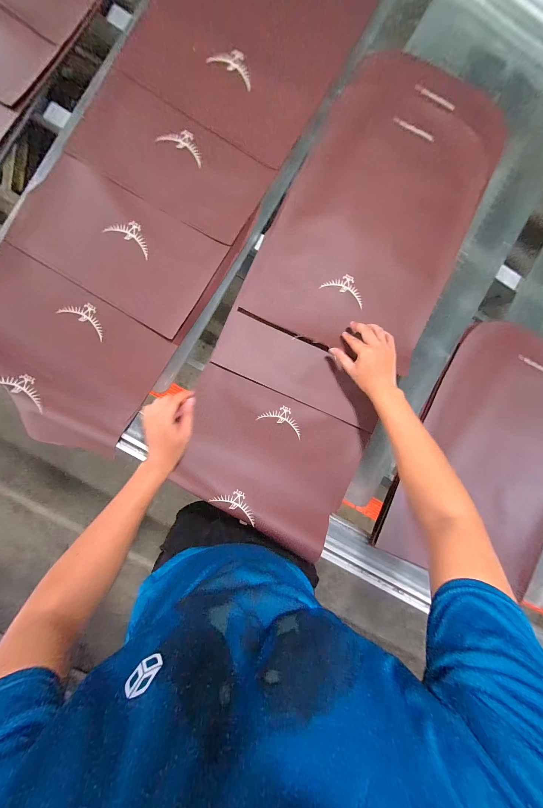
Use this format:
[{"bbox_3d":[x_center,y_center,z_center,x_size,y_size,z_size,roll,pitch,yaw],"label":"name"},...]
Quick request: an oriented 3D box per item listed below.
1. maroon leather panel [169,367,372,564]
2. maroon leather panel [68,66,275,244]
[{"bbox_3d":[-0.006,0.116,0.578,0.375,0.026,0.277,24,79,-5],"label":"maroon leather panel"},{"bbox_3d":[-0.199,-0.506,0.559,0.378,0.018,0.213,28,88,-6],"label":"maroon leather panel"}]

